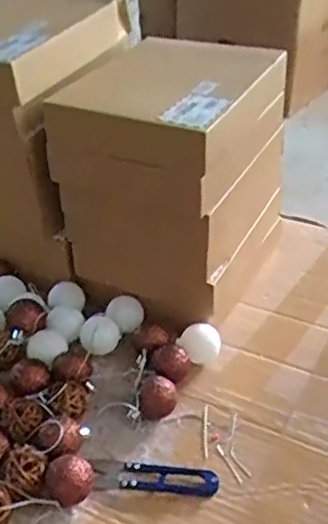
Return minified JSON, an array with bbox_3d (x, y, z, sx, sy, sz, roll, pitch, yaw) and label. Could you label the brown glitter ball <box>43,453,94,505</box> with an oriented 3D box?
[{"bbox_3d":[-0.074,0.173,0.499,0.037,0.032,0.030,-6,37,-7],"label":"brown glitter ball"}]

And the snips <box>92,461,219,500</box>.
[{"bbox_3d":[-0.008,0.177,0.520,0.103,0.011,0.027,3,37,6],"label":"snips"}]

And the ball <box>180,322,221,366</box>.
[{"bbox_3d":[0.036,0.080,0.622,0.039,0.039,0.031,3,37,6],"label":"ball"}]

